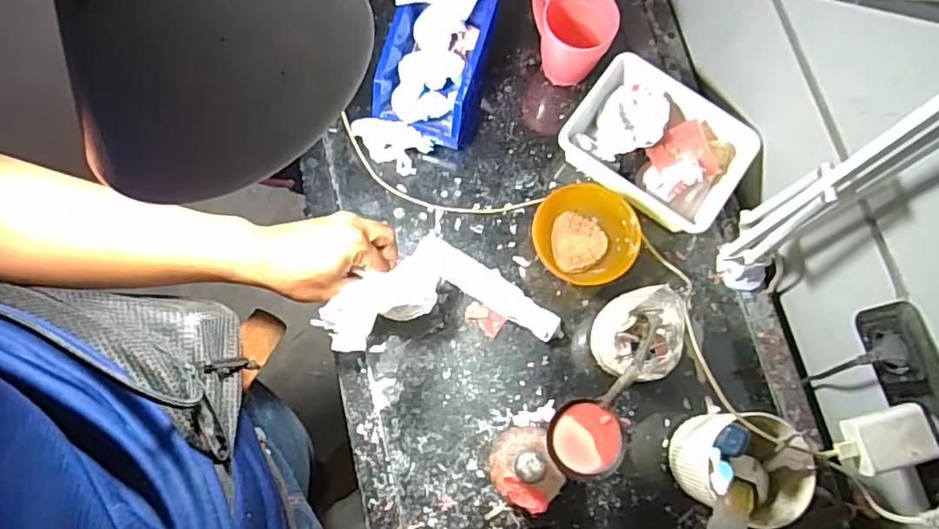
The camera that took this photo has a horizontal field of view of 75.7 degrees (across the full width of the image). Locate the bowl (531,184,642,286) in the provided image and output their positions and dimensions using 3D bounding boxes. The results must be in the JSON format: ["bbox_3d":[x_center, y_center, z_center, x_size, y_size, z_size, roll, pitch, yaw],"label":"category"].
[{"bbox_3d":[0.125,-0.027,0.660,0.104,0.060,0.103,0,77,-2],"label":"bowl"}]

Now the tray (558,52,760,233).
[{"bbox_3d":[0.213,-0.133,0.695,0.194,0.059,0.141,35,78,6],"label":"tray"}]

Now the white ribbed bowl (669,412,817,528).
[{"bbox_3d":[0.260,0.191,0.577,0.101,0.140,0.088,27,77,5],"label":"white ribbed bowl"}]

